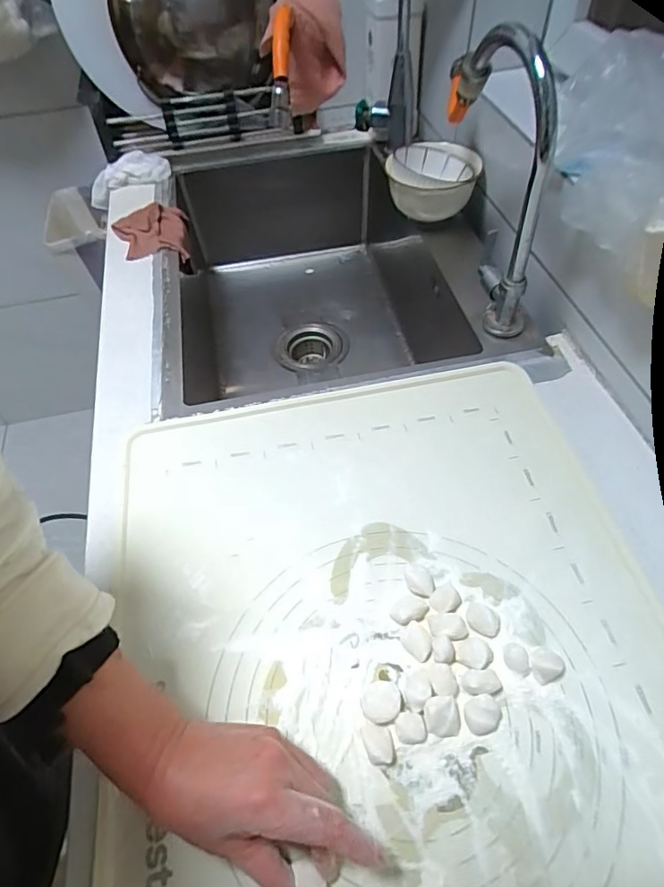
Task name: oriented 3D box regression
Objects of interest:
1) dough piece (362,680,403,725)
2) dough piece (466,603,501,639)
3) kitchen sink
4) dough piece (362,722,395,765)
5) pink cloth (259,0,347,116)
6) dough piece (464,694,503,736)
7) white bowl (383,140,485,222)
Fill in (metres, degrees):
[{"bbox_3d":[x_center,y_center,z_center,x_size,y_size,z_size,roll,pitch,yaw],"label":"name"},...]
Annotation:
[{"bbox_3d":[0.037,0.192,0.385,0.029,0.011,0.029,-1,54,1],"label":"dough piece"},{"bbox_3d":[0.123,0.141,0.420,0.028,0.009,0.025,22,58,17],"label":"dough piece"},{"bbox_3d":[-0.031,-0.232,0.855,0.491,0.236,0.657,-10,53,-4],"label":"kitchen sink"},{"bbox_3d":[0.033,0.214,0.371,0.019,0.011,0.028,-18,55,-11],"label":"dough piece"},{"bbox_3d":[-0.033,-0.468,0.629,0.099,0.121,0.099,-3,53,1],"label":"pink cloth"},{"bbox_3d":[0.111,0.198,0.379,0.028,0.015,0.024,-7,54,-3],"label":"dough piece"},{"bbox_3d":[0.144,-0.374,0.750,0.125,0.075,0.125,-1,54,1],"label":"white bowl"}]

